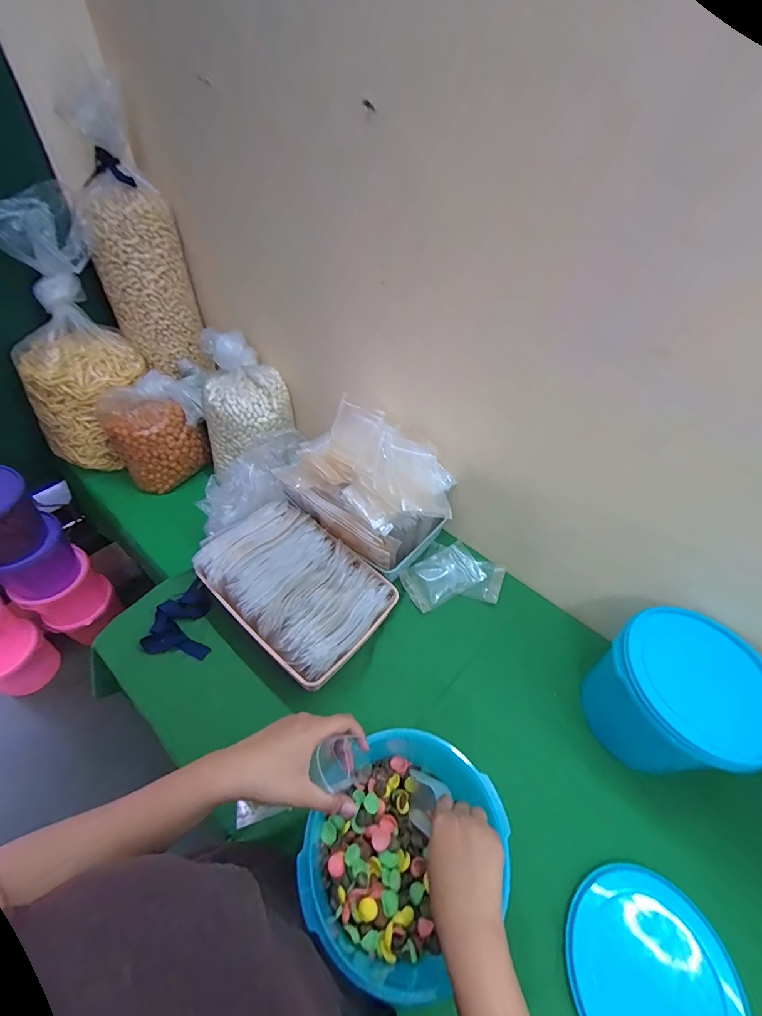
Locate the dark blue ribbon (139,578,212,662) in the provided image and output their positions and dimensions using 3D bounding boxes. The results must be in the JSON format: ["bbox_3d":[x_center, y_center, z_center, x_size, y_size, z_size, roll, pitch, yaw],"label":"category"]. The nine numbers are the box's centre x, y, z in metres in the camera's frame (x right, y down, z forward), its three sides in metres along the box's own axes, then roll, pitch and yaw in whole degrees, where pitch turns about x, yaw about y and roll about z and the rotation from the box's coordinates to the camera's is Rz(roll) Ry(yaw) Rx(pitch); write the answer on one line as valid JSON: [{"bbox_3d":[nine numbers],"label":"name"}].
[{"bbox_3d":[-0.356,0.202,0.734,0.106,0.032,0.137,5,49,0],"label":"dark blue ribbon"}]

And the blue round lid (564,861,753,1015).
[{"bbox_3d":[0.324,0.564,0.472,0.193,0.028,0.192,2,49,-3],"label":"blue round lid"}]

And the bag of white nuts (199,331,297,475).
[{"bbox_3d":[-0.341,-0.265,0.999,0.211,0.275,0.185,-9,51,-13],"label":"bag of white nuts"}]

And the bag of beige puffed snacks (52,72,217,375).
[{"bbox_3d":[-0.593,-0.616,0.974,0.202,0.553,0.185,-16,31,-18],"label":"bag of beige puffed snacks"}]

